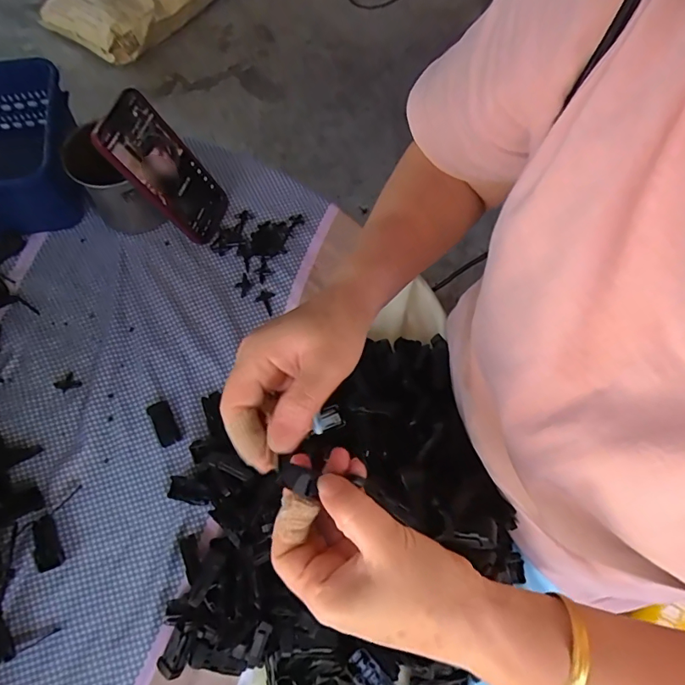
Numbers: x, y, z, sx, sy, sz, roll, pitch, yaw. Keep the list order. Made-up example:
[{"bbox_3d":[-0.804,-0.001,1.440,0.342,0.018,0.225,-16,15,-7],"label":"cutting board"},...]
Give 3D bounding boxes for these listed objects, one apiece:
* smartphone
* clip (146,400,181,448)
[{"bbox_3d":[-0.185,-0.181,0.504,0.017,0.159,0.072,4,65,29],"label":"smartphone"},{"bbox_3d":[-0.179,0.080,0.473,0.021,0.009,0.046,-27,72,-12],"label":"clip"}]

